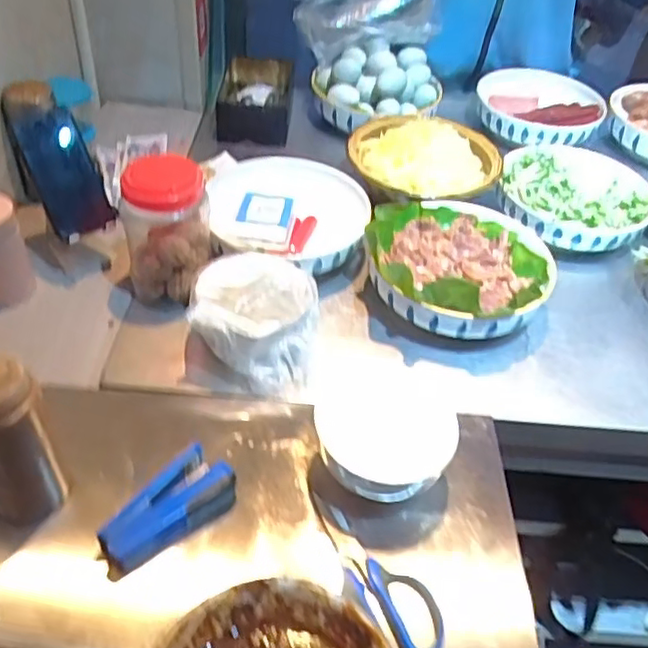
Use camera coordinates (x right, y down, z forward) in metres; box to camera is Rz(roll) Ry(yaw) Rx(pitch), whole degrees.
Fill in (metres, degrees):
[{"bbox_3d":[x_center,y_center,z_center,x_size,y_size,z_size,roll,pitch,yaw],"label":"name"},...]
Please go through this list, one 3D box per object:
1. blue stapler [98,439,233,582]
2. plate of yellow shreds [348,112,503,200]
[{"bbox_3d":[-0.139,0.170,0.564,0.055,0.038,0.123,32,50,24],"label":"blue stapler"},{"bbox_3d":[0.152,-0.267,0.961,0.216,0.042,0.224,4,45,-3],"label":"plate of yellow shreds"}]

